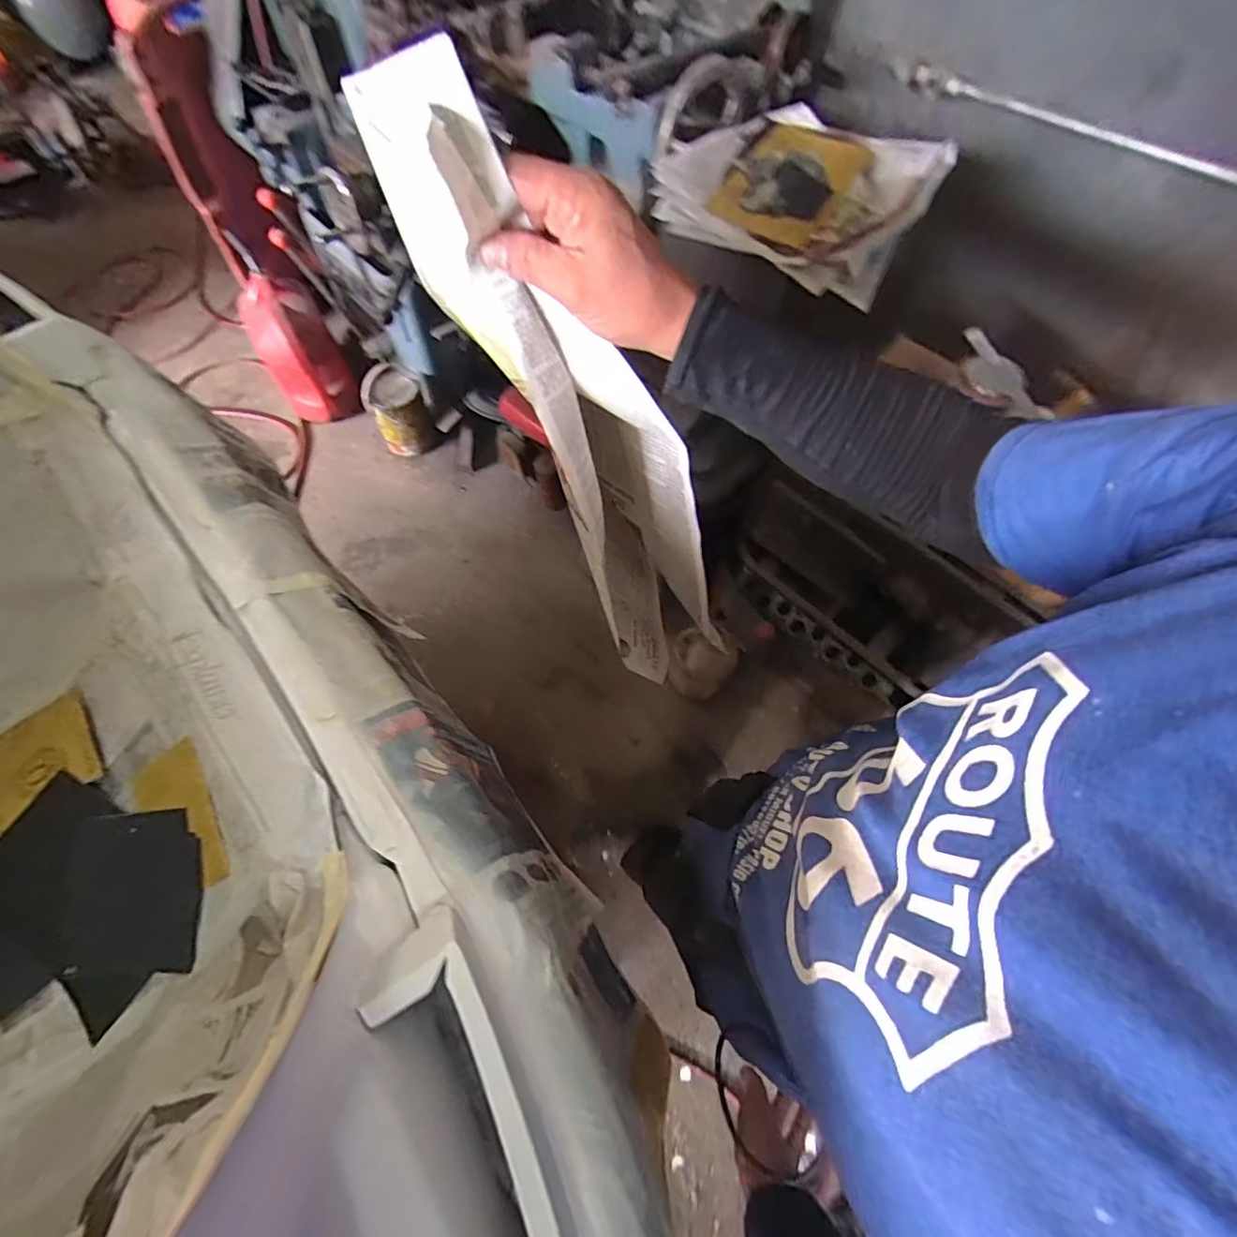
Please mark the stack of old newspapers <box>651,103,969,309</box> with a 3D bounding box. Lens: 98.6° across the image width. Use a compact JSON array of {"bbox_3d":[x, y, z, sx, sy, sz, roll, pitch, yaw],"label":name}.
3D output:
[{"bbox_3d":[0.229,-0.563,0.704,0.333,0.076,0.296,24,65,11],"label":"stack of old newspapers"}]

